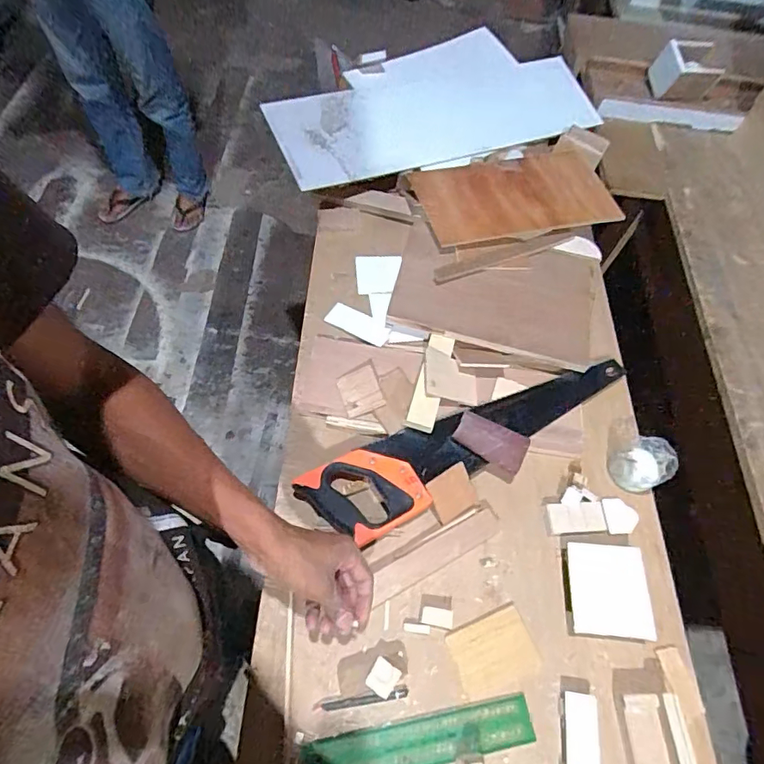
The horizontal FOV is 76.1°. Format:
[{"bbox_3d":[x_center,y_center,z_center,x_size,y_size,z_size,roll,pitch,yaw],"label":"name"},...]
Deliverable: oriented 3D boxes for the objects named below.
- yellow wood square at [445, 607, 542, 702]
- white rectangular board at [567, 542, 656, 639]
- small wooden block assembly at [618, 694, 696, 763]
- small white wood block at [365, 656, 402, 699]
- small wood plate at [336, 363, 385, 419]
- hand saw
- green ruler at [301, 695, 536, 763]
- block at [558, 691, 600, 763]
[{"bbox_3d":[0.136,0.327,0.586,0.099,0.007,0.079,-16,62,-12],"label":"yellow wood square"},{"bbox_3d":[0.282,0.260,0.610,0.091,0.029,0.104,6,60,0],"label":"white rectangular board"},{"bbox_3d":[0.302,0.398,0.534,0.060,0.033,0.092,1,60,-3],"label":"small wooden block assembly"},{"bbox_3d":[0.001,0.336,0.555,0.030,0.024,0.032,32,64,15],"label":"small white wood block"},{"bbox_3d":[-0.032,0.012,0.710,0.057,0.008,0.070,-16,62,-12],"label":"small wood plate"},{"bbox_3d":[0.131,0.064,0.702,0.512,0.042,0.124,-29,65,-18],"label":"hand saw"},{"bbox_3d":[0.042,0.396,0.534,0.252,0.004,0.048,-8,61,-7],"label":"green ruler"},{"bbox_3d":[0.219,0.398,0.541,0.042,0.012,0.089,9,60,2],"label":"block"}]

